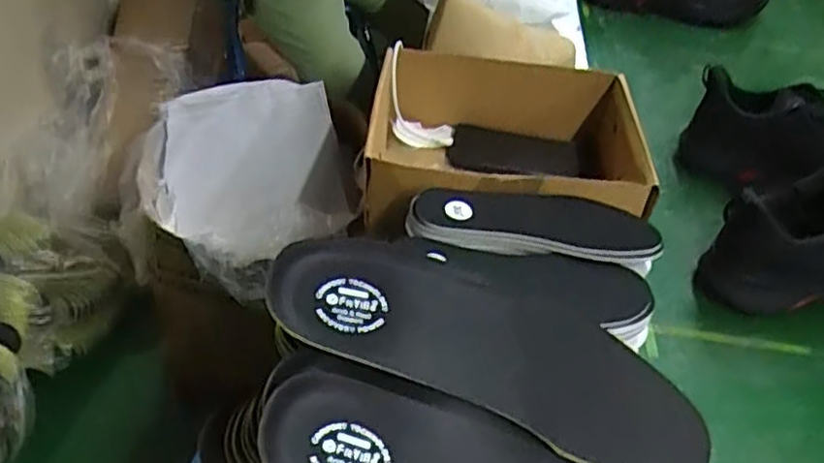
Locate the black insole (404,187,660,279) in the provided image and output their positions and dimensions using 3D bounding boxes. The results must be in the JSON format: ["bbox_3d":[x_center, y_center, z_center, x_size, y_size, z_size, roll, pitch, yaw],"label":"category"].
[{"bbox_3d":[0.106,-0.007,0.619,0.212,0.026,0.075,4,42,-3],"label":"black insole"}]

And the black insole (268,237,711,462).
[{"bbox_3d":[0.060,0.078,0.457,0.302,0.029,0.105,23,41,-12],"label":"black insole"}]

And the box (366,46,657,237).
[{"bbox_3d":[0.098,-0.088,0.800,0.286,0.136,0.286,5,42,-1],"label":"box"}]

